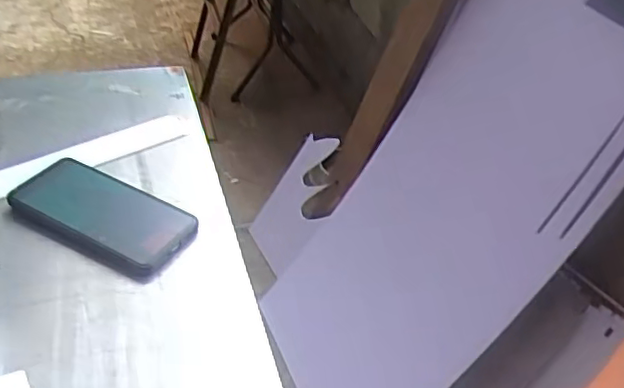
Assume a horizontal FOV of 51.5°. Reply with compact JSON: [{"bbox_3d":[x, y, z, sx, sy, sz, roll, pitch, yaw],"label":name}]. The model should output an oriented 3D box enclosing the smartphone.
[{"bbox_3d":[-0.185,0.018,0.565,0.163,0.017,0.088,22,40,19],"label":"smartphone"}]

